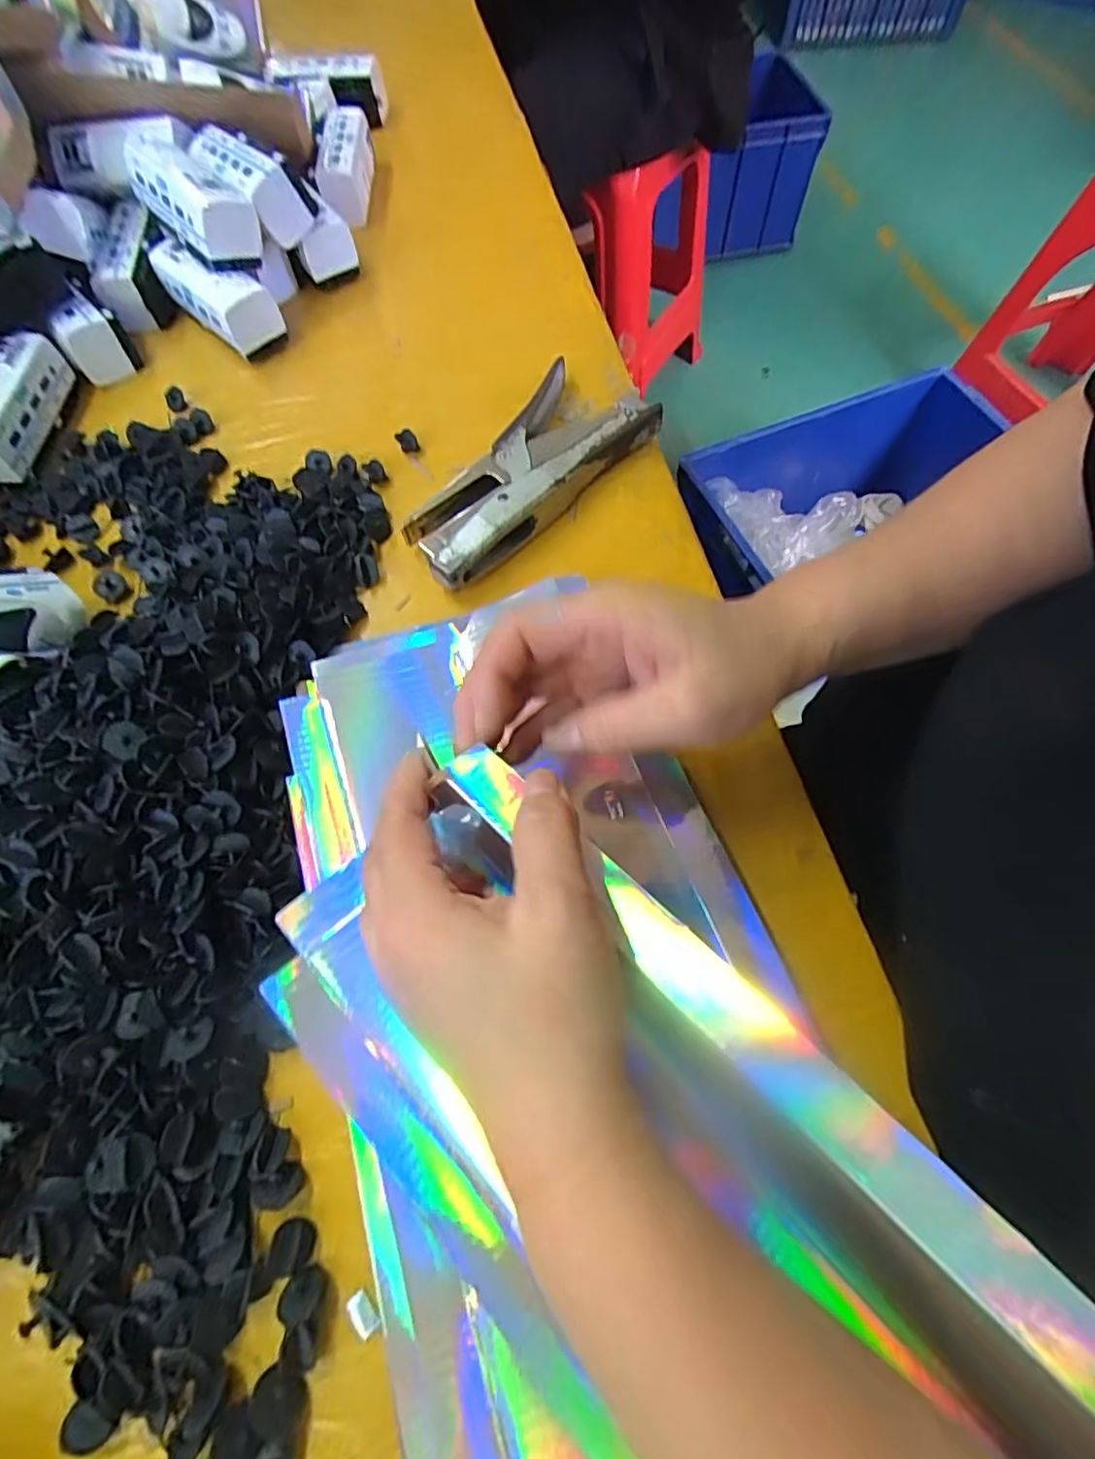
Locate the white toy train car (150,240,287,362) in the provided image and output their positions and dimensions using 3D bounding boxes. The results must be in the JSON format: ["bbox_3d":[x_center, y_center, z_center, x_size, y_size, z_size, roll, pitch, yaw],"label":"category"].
[{"bbox_3d":[-0.247,-0.322,0.453,0.111,0.047,0.042,41,74,19],"label":"white toy train car"}]

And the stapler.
[{"bbox_3d":[-0.015,-0.159,0.381,0.084,0.027,0.182,34,72,17],"label":"stapler"}]

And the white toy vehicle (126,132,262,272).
[{"bbox_3d":[-0.259,-0.380,0.435,0.134,0.049,0.044,43,43,17],"label":"white toy vehicle"}]

